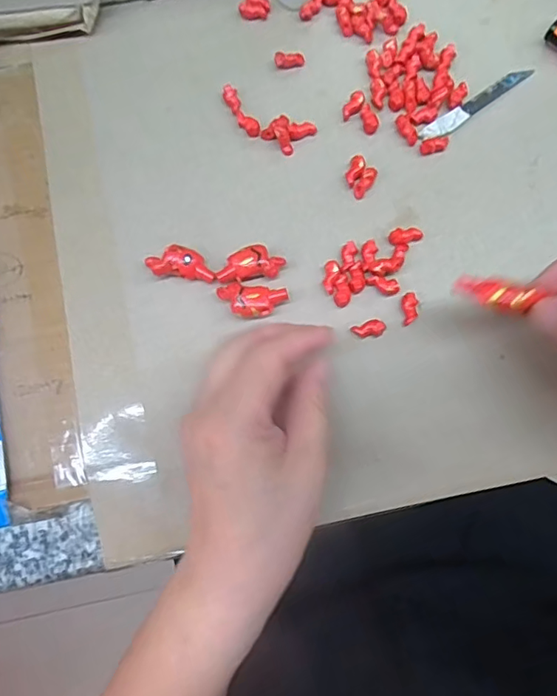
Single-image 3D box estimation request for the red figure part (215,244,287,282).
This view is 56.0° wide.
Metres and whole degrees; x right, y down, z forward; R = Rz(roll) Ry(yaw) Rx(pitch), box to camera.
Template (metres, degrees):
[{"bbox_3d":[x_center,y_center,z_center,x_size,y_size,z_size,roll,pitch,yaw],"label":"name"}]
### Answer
[{"bbox_3d":[-0.016,-0.048,0.296,0.037,0.013,0.018,-10,78,0],"label":"red figure part"}]

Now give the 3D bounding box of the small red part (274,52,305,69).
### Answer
[{"bbox_3d":[0.007,-0.180,0.327,0.018,0.007,0.007,-7,78,0],"label":"small red part"}]

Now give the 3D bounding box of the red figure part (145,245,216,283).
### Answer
[{"bbox_3d":[-0.055,-0.048,0.297,0.039,0.011,0.017,5,78,3],"label":"red figure part"}]

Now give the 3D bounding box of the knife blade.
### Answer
[{"bbox_3d":[0.120,-0.148,0.316,0.081,0.004,0.011,-35,79,-6],"label":"knife blade"}]

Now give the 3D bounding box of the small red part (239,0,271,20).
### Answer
[{"bbox_3d":[-0.015,-0.219,0.335,0.019,0.007,0.017,18,79,5],"label":"small red part"}]

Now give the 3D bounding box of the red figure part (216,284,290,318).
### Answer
[{"bbox_3d":[-0.015,-0.026,0.290,0.039,0.008,0.018,7,78,3],"label":"red figure part"}]

